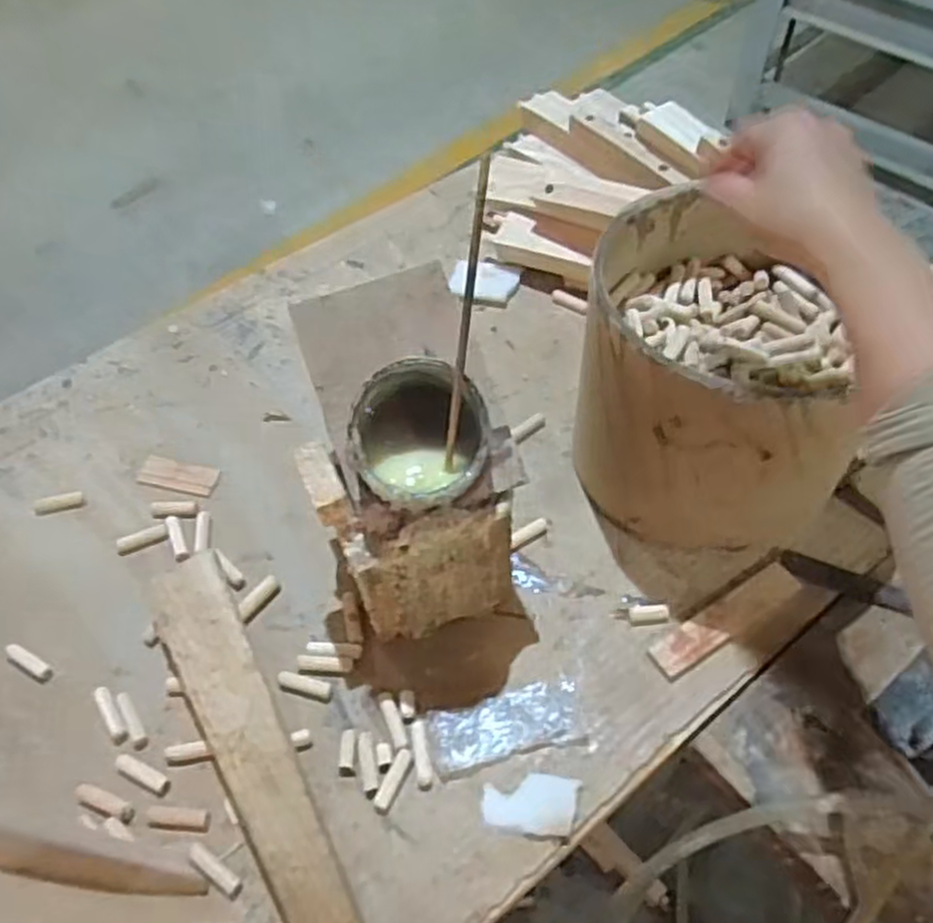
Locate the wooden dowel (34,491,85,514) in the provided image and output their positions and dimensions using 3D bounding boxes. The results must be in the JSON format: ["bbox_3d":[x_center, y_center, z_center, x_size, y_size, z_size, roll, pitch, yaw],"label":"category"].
[{"bbox_3d":[-0.341,0.035,0.647,0.042,0.011,0.012,-13,55,-8],"label":"wooden dowel"}]

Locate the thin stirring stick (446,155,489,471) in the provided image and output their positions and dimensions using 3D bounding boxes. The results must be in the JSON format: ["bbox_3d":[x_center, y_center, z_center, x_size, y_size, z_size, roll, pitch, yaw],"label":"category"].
[{"bbox_3d":[-0.001,-0.075,0.436,0.007,0.178,0.008,13,28,10],"label":"thin stirring stick"}]

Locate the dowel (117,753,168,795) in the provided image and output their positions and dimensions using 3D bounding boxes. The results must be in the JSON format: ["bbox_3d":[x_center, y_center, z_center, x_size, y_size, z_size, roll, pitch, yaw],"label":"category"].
[{"bbox_3d":[-0.218,0.211,0.522,0.044,0.009,0.012,22,58,16],"label":"dowel"}]

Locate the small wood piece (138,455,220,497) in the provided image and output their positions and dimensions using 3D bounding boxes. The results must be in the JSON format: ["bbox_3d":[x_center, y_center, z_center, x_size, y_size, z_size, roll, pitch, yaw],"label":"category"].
[{"bbox_3d":[-0.247,0.012,0.664,0.068,0.004,0.030,11,55,9],"label":"small wood piece"}]

